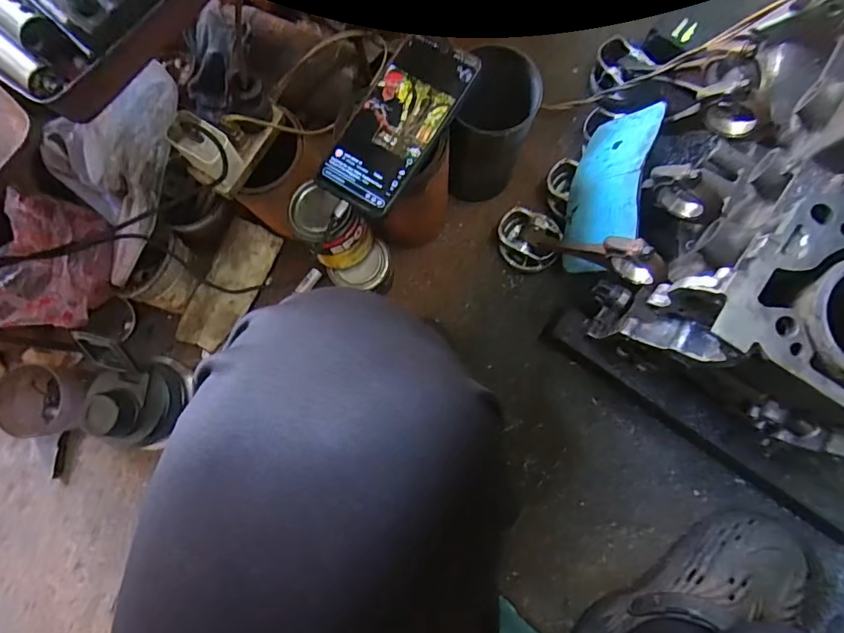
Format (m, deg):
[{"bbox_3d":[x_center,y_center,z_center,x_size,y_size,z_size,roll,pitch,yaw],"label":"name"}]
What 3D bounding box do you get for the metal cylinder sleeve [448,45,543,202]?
[{"bbox_3d":[0.078,-0.201,0.556,0.073,0.184,0.089,17,83,5],"label":"metal cylinder sleeve"}]

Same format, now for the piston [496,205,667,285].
[{"bbox_3d":[0.162,-0.074,0.536,0.072,0.213,0.064,39,85,-28],"label":"piston"}]

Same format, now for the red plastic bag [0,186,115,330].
[{"bbox_3d":[-0.398,-0.054,0.532,0.085,0.085,0.147,10,83,5],"label":"red plastic bag"}]

